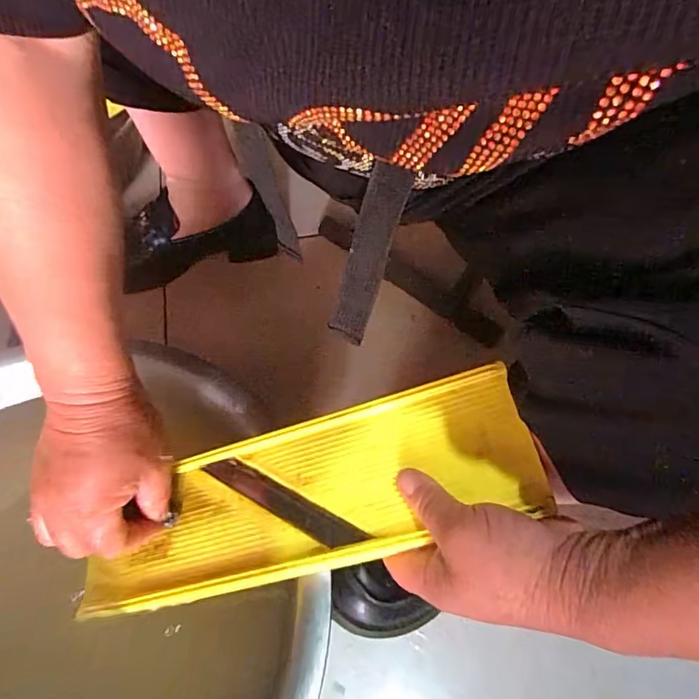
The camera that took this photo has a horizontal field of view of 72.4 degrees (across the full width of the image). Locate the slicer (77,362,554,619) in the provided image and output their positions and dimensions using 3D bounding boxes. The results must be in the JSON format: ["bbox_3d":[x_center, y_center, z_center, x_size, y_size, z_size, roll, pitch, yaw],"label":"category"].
[{"bbox_3d":[-0.039,0.103,0.330,0.320,0.020,0.101,-24,58,11],"label":"slicer"}]

